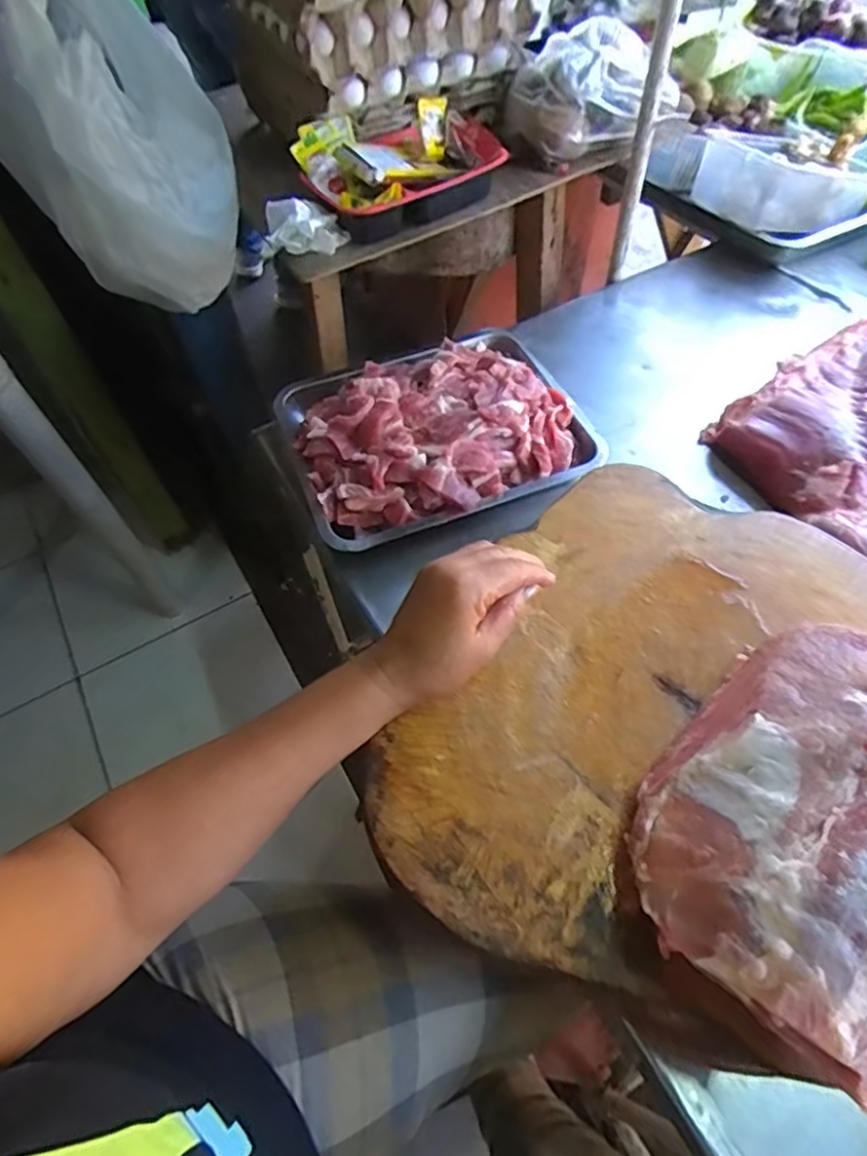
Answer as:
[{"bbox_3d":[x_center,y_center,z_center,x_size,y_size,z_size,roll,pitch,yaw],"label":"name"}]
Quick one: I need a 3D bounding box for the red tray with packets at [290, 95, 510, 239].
[{"bbox_3d":[-0.035,-0.474,0.706,0.225,0.068,0.147,-30,60,-14],"label":"red tray with packets"}]

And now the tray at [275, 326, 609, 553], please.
[{"bbox_3d":[-0.001,-0.171,0.662,0.299,0.061,0.251,-18,57,-8],"label":"tray"}]

